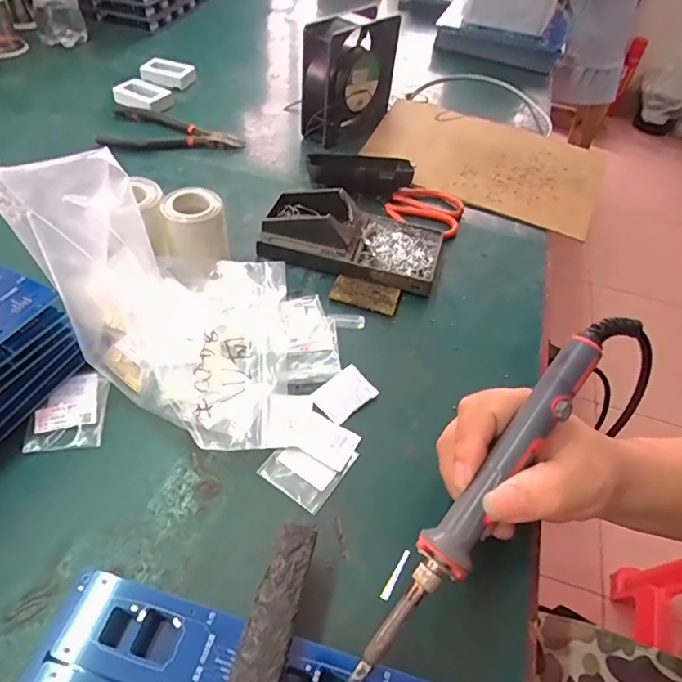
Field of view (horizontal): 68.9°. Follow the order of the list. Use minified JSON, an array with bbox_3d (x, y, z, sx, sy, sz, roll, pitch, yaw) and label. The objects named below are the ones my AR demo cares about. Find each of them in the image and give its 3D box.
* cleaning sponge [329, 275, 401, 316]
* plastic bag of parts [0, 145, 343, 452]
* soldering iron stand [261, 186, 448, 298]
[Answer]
[{"bbox_3d":[0.021,-0.041,0.426,0.056,0.008,0.032,18,51,8],"label":"cleaning sponge"},{"bbox_3d":[-0.087,-0.039,0.335,0.190,0.126,0.151,29,54,17],"label":"plastic bag of parts"},{"bbox_3d":[0.012,-0.099,0.451,0.157,0.041,0.081,15,51,6],"label":"soldering iron stand"}]

